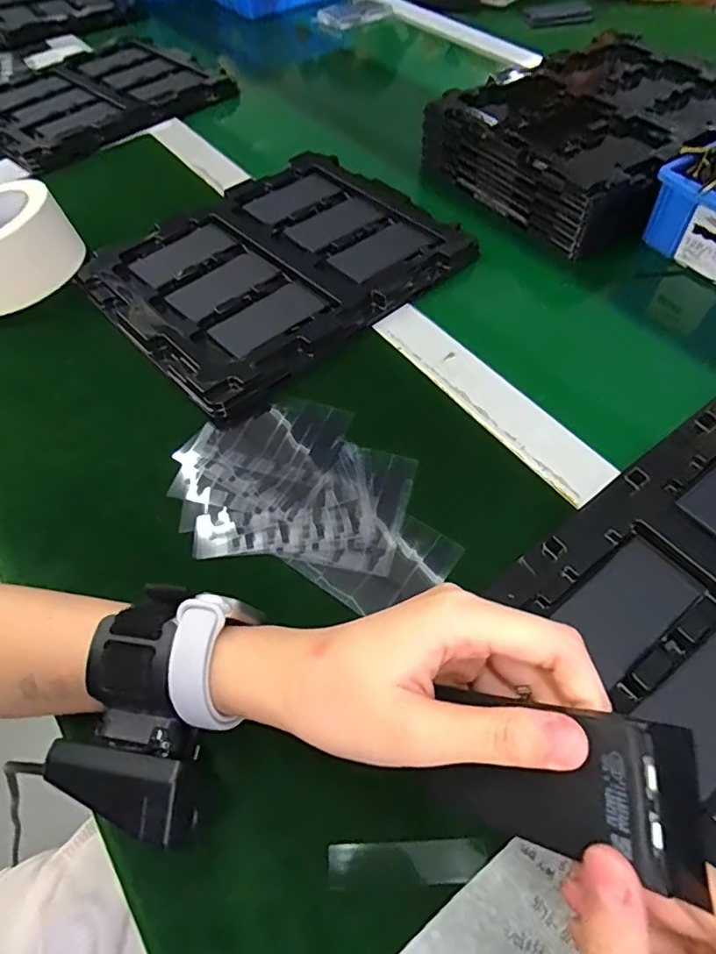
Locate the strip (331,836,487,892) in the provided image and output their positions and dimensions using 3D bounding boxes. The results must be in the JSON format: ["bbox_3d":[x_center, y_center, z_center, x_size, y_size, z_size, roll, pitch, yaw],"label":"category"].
[{"bbox_3d":[0.022,0.170,0.240,0.068,0.004,0.016,-4,57,0],"label":"strip"}]

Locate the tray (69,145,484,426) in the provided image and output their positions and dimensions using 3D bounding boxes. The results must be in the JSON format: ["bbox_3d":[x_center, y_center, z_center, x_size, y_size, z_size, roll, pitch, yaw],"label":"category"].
[{"bbox_3d":[-0.068,-0.186,0.468,0.276,0.019,0.223,-39,64,-20],"label":"tray"}]

